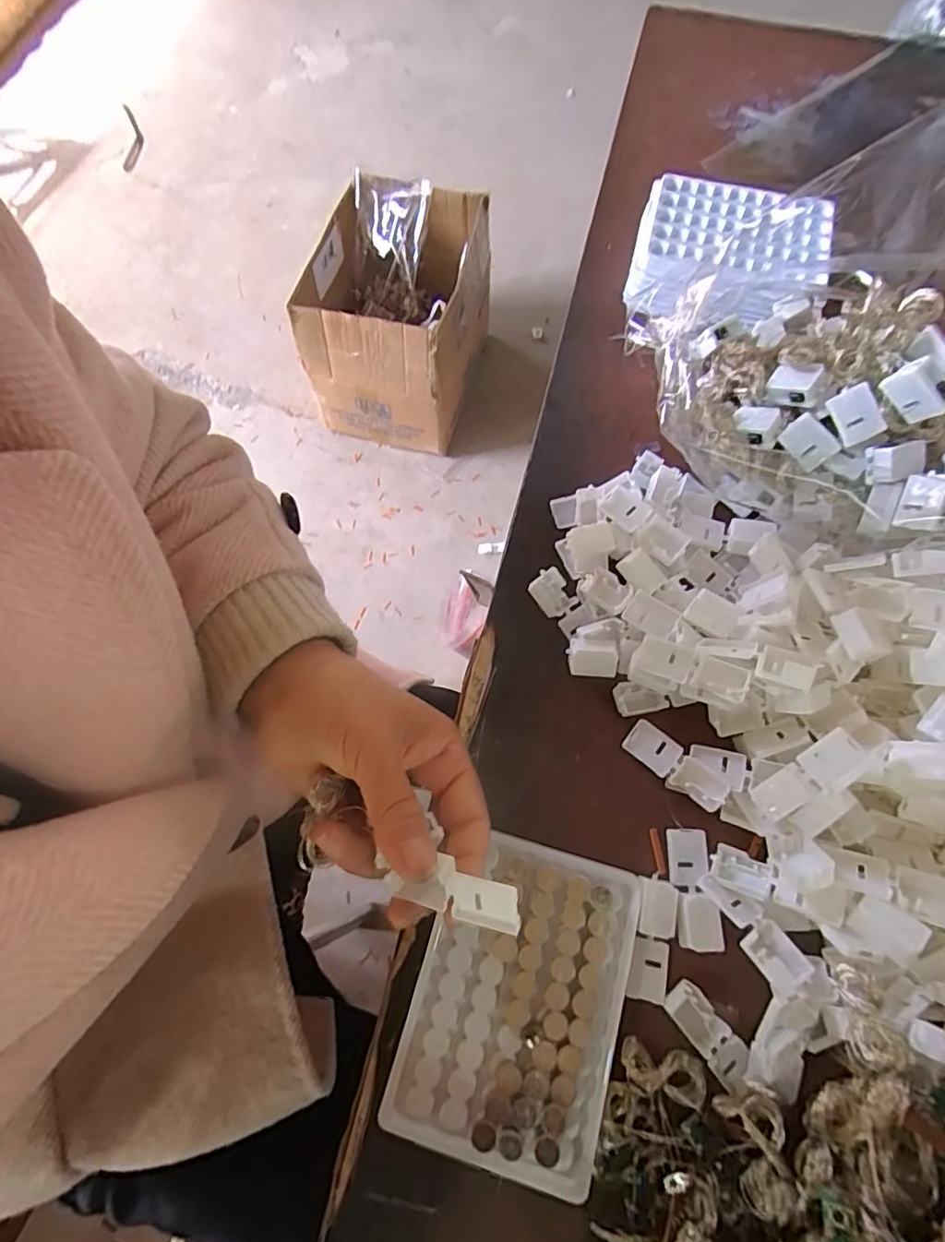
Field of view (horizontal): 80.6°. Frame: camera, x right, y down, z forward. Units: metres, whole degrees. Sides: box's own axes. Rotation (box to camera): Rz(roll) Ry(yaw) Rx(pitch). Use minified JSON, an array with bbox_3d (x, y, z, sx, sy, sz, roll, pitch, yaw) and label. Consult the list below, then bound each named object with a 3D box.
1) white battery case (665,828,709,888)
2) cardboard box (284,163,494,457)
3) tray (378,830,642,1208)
[{"bbox_3d":[0.111,0.122,0.287,0.020,0.004,0.027,-5,67,20],"label":"white battery case"},{"bbox_3d":[-0.140,-0.601,1.128,0.291,0.319,0.383,11,71,4],"label":"cardboard box"},{"bbox_3d":[0.023,0.175,0.261,0.095,0.012,0.130,16,71,6],"label":"tray"}]

